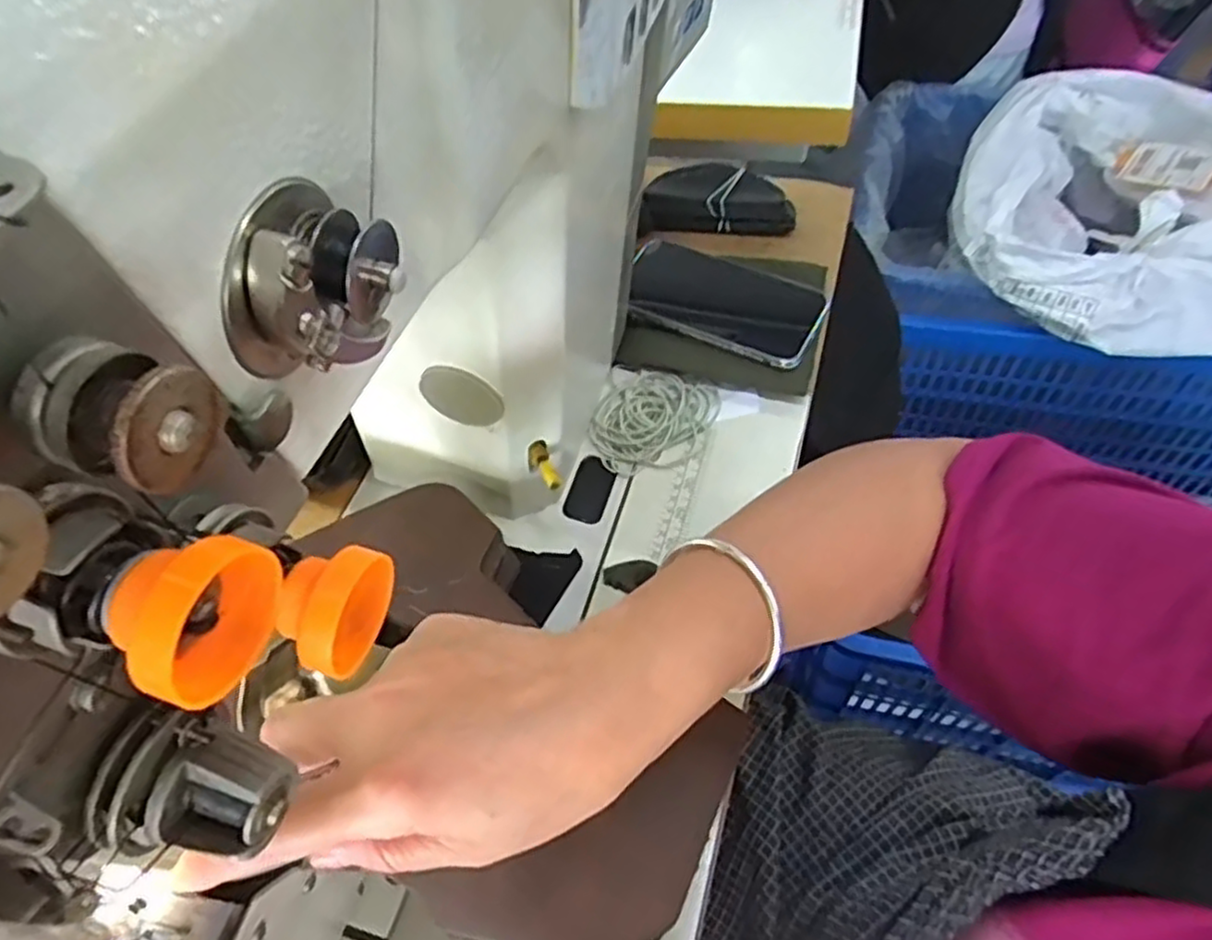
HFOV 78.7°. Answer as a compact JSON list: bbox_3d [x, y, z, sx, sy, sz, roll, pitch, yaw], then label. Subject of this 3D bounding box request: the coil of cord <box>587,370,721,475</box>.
[{"bbox_3d":[0.033,-0.037,0.557,0.085,0.016,0.092,-3,56,4],"label":"coil of cord"}]

